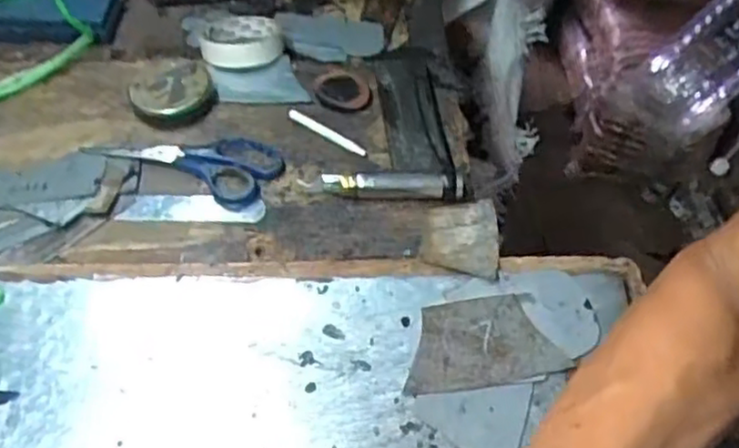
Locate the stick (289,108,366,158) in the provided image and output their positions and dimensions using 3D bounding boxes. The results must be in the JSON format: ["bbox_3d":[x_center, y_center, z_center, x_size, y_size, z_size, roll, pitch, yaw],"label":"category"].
[{"bbox_3d":[-0.040,-0.087,0.661,0.087,0.004,0.011,30,57,20],"label":"stick"}]

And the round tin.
[{"bbox_3d":[-0.190,-0.125,0.674,0.076,0.031,0.066,-16,56,-18],"label":"round tin"}]

